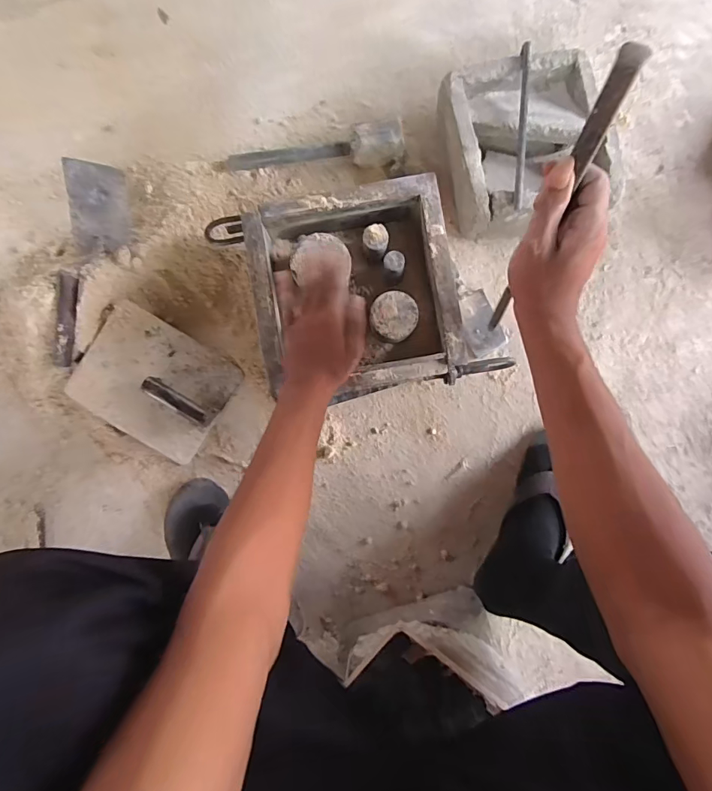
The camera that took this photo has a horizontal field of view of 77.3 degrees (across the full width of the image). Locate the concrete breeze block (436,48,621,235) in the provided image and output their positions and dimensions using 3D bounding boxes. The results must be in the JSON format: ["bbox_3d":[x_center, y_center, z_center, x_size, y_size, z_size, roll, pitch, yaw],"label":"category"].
[{"bbox_3d":[0.236,-0.347,0.629,0.196,0.101,0.202,-11,87,2],"label":"concrete breeze block"}]

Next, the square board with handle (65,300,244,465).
[{"bbox_3d":[-0.301,-0.018,0.646,0.211,0.064,0.172,31,89,4],"label":"square board with handle"}]

